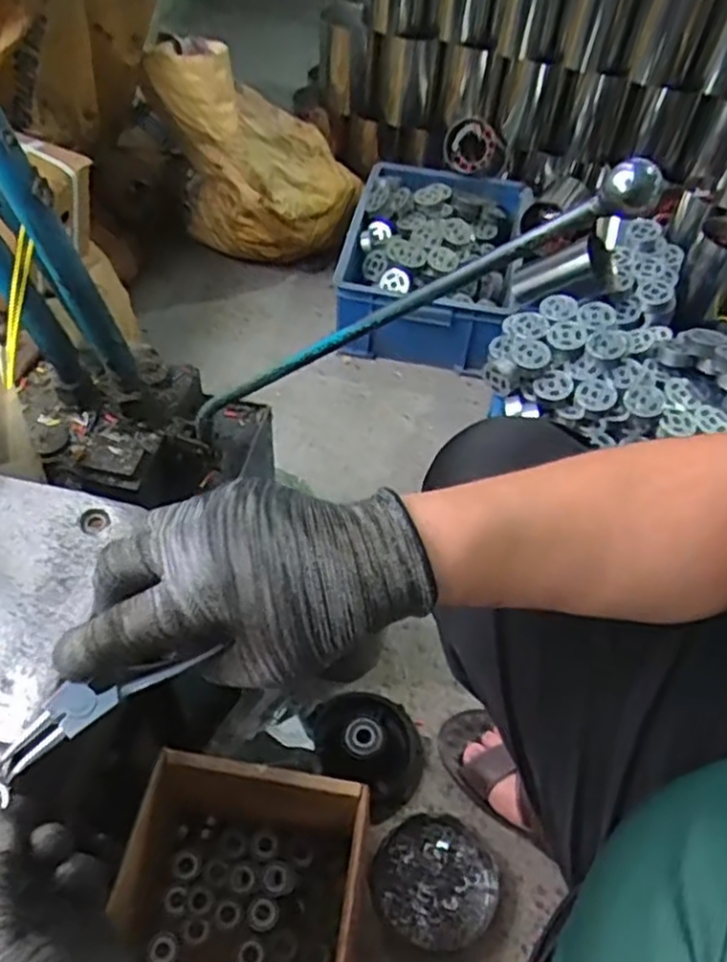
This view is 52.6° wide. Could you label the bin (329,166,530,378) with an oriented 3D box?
[{"bbox_3d":[0.129,-0.404,1.335,0.303,0.163,0.481,11,52,4],"label":"bin"}]

